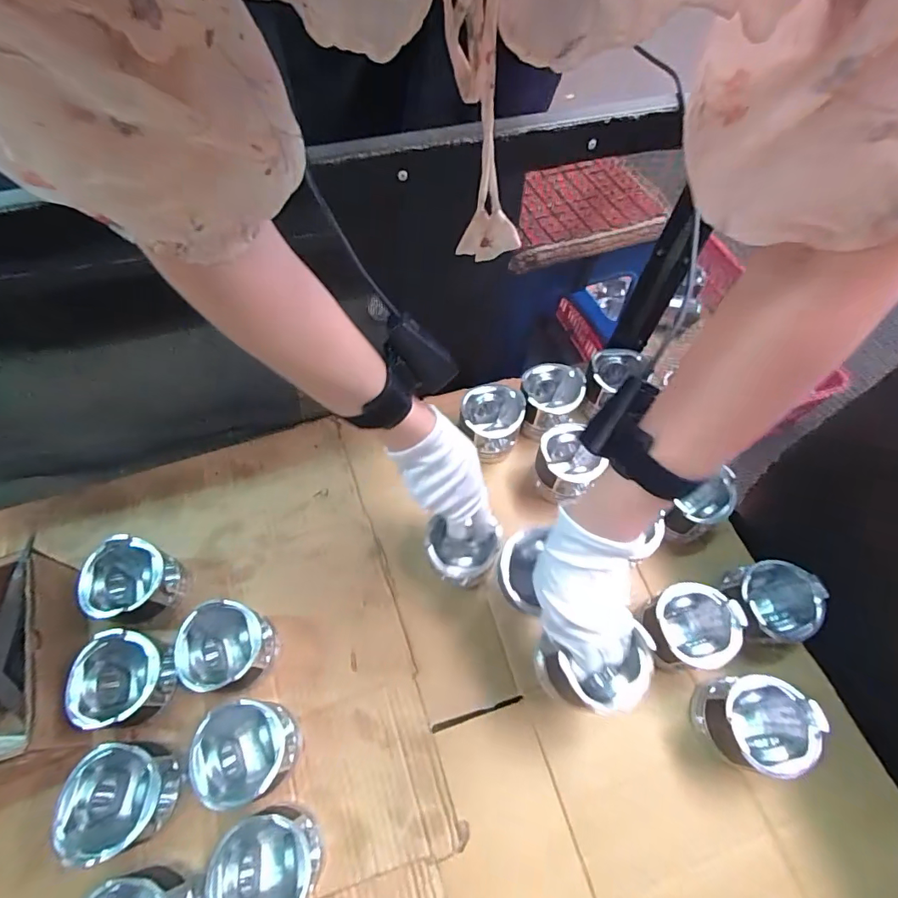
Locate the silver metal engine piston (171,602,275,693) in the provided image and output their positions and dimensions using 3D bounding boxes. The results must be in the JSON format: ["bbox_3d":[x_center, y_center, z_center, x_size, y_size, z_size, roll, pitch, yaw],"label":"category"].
[{"bbox_3d":[-0.229,0.212,0.500,0.081,0.077,0.080,1,59,-1],"label":"silver metal engine piston"}]

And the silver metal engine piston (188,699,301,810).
[{"bbox_3d":[-0.190,0.290,0.454,0.080,0.079,0.081,-2,59,-3],"label":"silver metal engine piston"}]

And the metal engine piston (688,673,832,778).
[{"bbox_3d":[0.302,0.273,0.474,0.086,0.083,0.085,7,59,2],"label":"metal engine piston"}]

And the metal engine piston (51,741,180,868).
[{"bbox_3d":[-0.292,0.311,0.427,0.082,0.091,0.083,-4,60,-5],"label":"metal engine piston"}]

